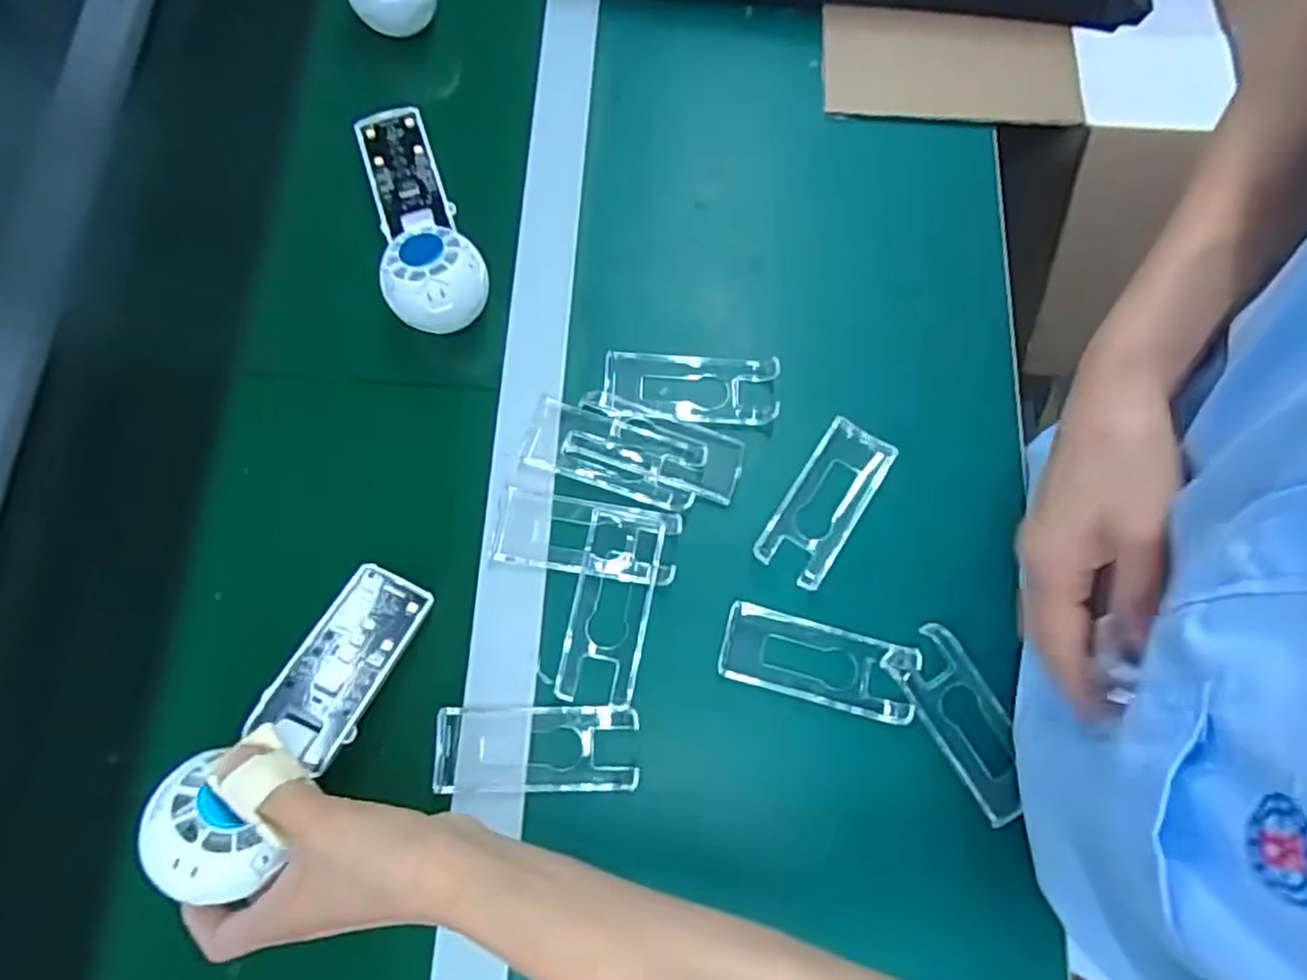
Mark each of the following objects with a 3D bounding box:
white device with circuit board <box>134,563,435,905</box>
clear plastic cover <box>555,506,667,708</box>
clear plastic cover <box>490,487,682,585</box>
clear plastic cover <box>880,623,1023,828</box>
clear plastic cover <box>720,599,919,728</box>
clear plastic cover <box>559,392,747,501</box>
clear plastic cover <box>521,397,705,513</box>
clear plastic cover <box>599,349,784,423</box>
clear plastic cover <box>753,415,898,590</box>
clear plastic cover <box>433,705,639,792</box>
[{"bbox_3d":[-0.171,0.110,0.356,0.051,0.031,0.172,21,39,4],"label":"white device with circuit board"},{"bbox_3d":[-0.024,0.066,0.416,0.044,0.009,0.109,12,74,2],"label":"clear plastic cover"},{"bbox_3d":[-0.039,0.028,0.428,0.106,0.005,0.044,9,74,1],"label":"clear plastic cover"},{"bbox_3d":[0.177,0.129,0.404,0.045,0.013,0.105,-33,78,-10],"label":"clear plastic cover"},{"bbox_3d":[0.094,0.098,0.412,0.109,0.009,0.045,15,74,3],"label":"clear plastic cover"},{"bbox_3d":[0.002,-0.028,0.446,0.106,0.006,0.042,17,74,3],"label":"clear plastic cover"},{"bbox_3d":[-0.023,-0.023,0.444,0.104,0.004,0.046,17,74,3],"label":"clear plastic cover"},{"bbox_3d":[0.024,-0.066,0.458,0.109,0.008,0.045,4,74,0],"label":"clear plastic cover"},{"bbox_3d":[0.106,0.006,0.440,0.045,0.016,0.110,33,76,8],"label":"clear plastic cover"},{"bbox_3d":[-0.064,0.142,0.395,0.108,0.009,0.043,0,74,-1],"label":"clear plastic cover"}]

